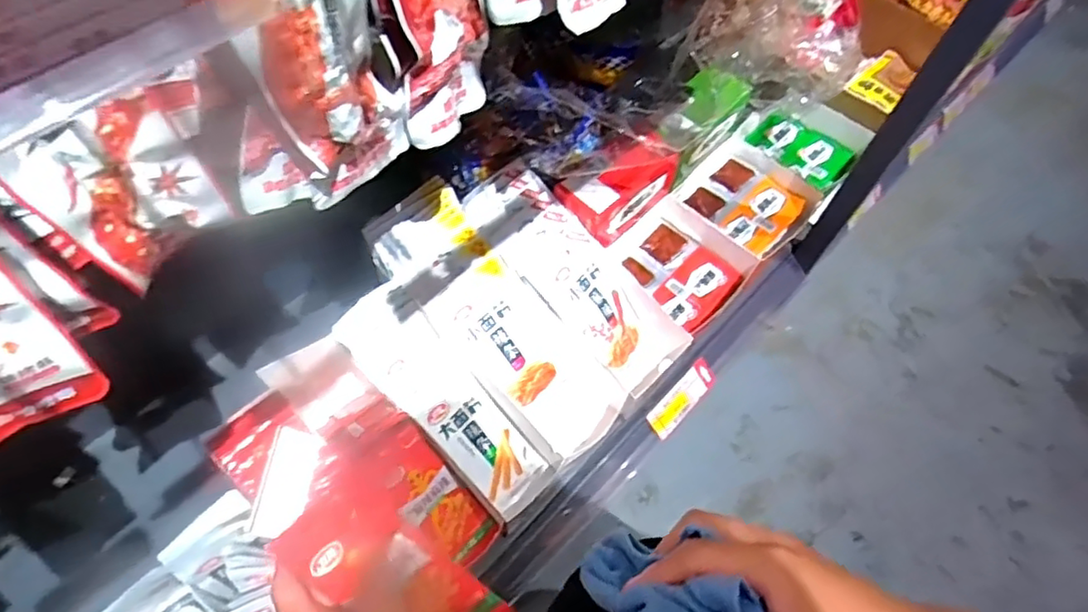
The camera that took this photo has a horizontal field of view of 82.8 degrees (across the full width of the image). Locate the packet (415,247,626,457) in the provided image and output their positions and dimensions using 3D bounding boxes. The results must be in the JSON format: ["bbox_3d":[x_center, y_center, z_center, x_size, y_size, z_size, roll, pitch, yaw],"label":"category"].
[{"bbox_3d":[-0.021,0.057,0.659,0.248,0.055,0.106,48,64,-18],"label":"packet"}]

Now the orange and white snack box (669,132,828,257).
[{"bbox_3d":[0.259,-0.134,0.829,0.145,0.048,0.151,-38,69,-21],"label":"orange and white snack box"}]

